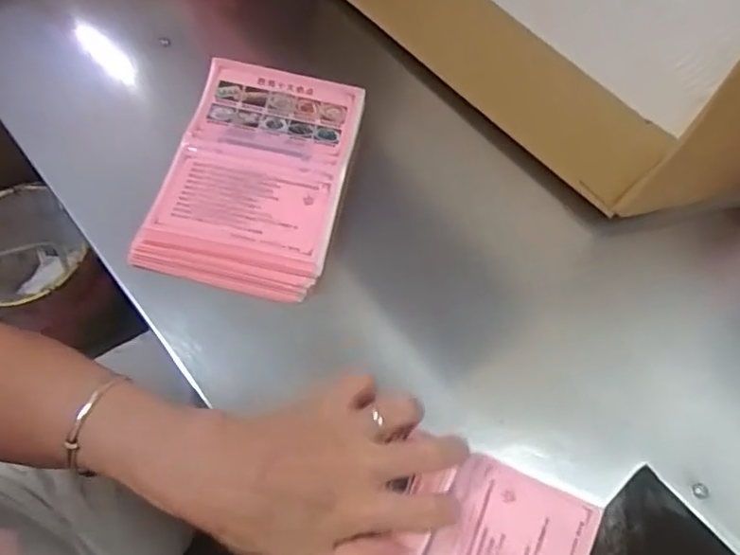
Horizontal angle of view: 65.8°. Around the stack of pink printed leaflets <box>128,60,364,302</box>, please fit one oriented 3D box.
[{"bbox_3d":[-0.082,-0.075,0.435,0.126,0.040,0.178,11,62,3],"label":"stack of pink printed leaflets"}]

